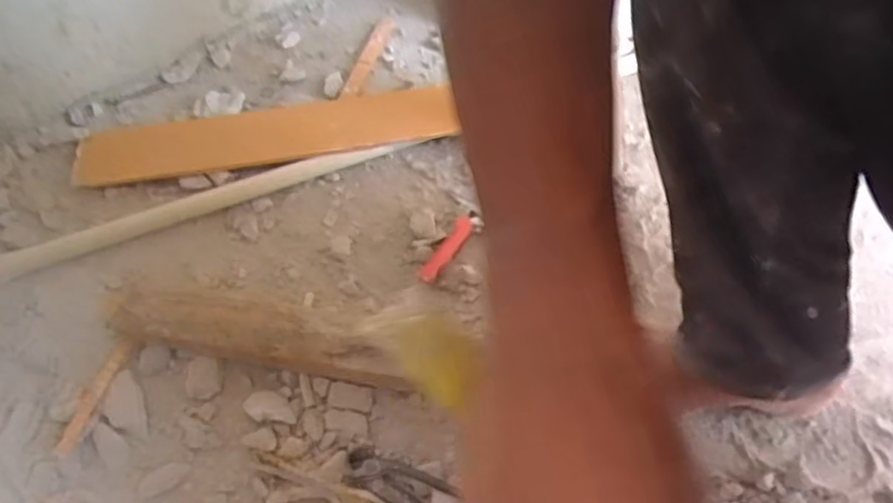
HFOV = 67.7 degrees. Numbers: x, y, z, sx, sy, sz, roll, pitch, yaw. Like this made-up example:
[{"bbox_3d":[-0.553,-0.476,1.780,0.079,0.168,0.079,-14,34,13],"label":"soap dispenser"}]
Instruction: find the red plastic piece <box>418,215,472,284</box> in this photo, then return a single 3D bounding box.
[{"bbox_3d":[0.001,-0.003,0.690,0.021,0.008,0.096,26,57,17],"label":"red plastic piece"}]

